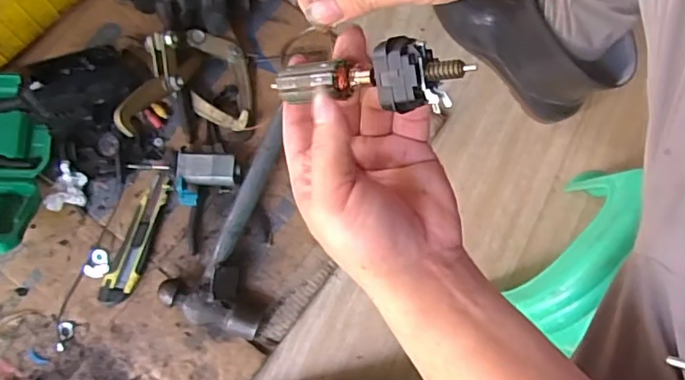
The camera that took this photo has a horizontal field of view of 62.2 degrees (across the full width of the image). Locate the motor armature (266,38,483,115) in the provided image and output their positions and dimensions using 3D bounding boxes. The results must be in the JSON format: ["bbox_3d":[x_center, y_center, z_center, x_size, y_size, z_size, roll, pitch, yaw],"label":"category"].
[{"bbox_3d":[0.009,-0.058,0.293,0.114,0.021,0.028,4,78,35],"label":"motor armature"}]

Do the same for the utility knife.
[{"bbox_3d":[-0.242,0.057,0.674,0.037,0.020,0.161,21,81,4],"label":"utility knife"}]

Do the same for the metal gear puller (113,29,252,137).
[{"bbox_3d":[-0.180,-0.127,0.657,0.134,0.101,0.121,-11,80,-2],"label":"metal gear puller"}]

